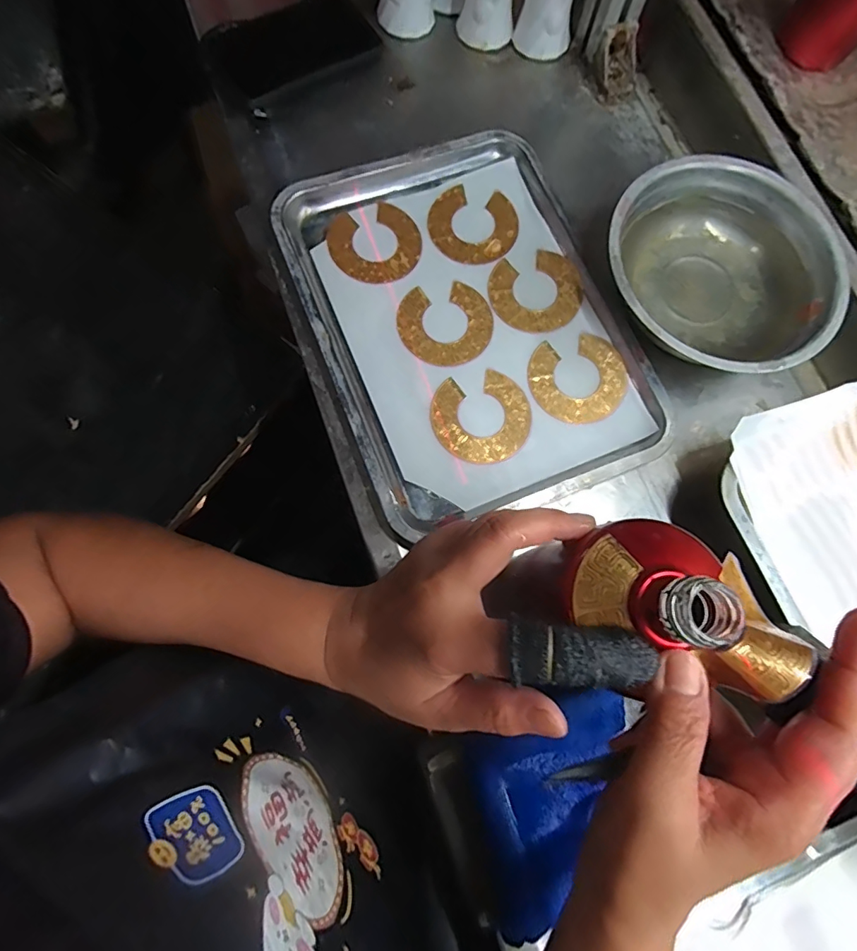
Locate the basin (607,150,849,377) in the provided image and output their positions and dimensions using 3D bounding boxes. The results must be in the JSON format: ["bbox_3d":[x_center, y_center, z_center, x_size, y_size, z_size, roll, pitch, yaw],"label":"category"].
[{"bbox_3d":[0.248,-0.177,0.408,0.193,0.043,0.190,0,78,-2],"label":"basin"}]

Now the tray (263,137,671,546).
[{"bbox_3d":[0.032,-0.137,0.408,0.255,0.021,0.334,-22,78,-1],"label":"tray"}]

